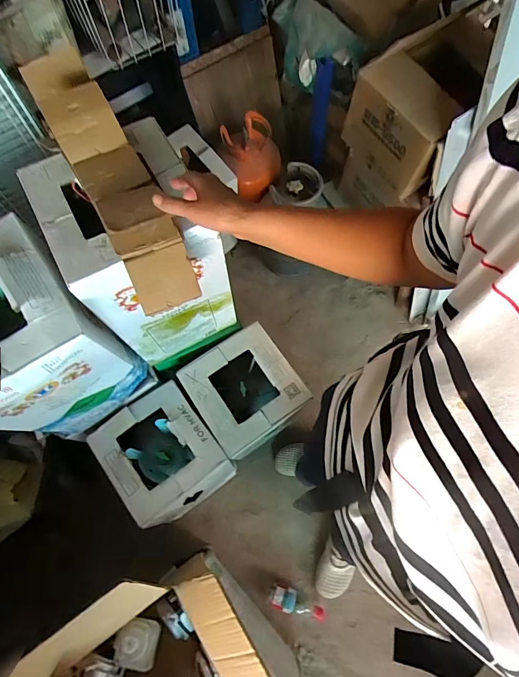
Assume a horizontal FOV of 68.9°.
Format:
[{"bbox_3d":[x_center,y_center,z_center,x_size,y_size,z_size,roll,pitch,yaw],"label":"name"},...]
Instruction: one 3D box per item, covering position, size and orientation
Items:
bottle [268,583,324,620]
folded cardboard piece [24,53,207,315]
[{"bbox_3d":[0.107,0.787,1.127,0.175,0.061,0.065,26,71,-4],"label":"bottle"},{"bbox_3d":[-0.207,-0.235,0.532,0.095,0.096,0.402,-27,88,-10],"label":"folded cardboard piece"}]

